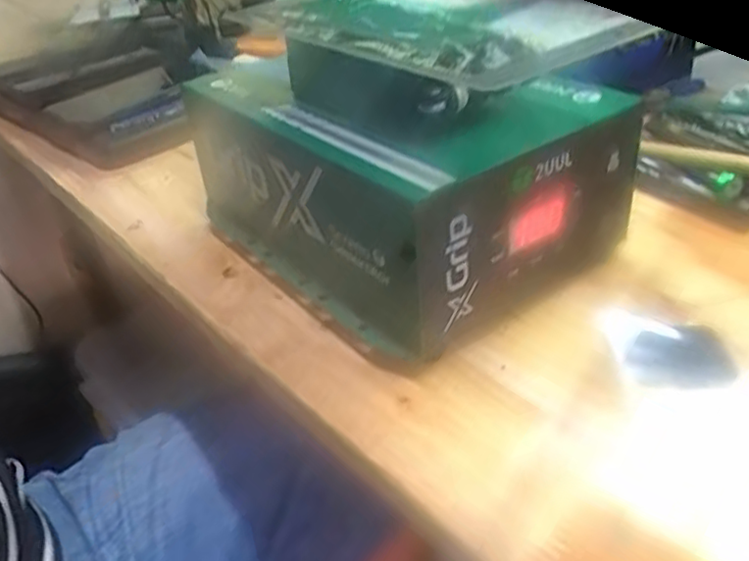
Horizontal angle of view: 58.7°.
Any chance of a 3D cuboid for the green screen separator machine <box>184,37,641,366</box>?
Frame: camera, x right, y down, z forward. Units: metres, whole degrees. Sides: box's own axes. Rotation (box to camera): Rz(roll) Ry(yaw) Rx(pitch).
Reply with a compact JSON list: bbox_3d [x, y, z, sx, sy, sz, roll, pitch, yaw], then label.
[{"bbox_3d":[0.003,-0.067,0.365,0.135,0.124,0.237,-26,38,-26],"label":"green screen separator machine"}]

